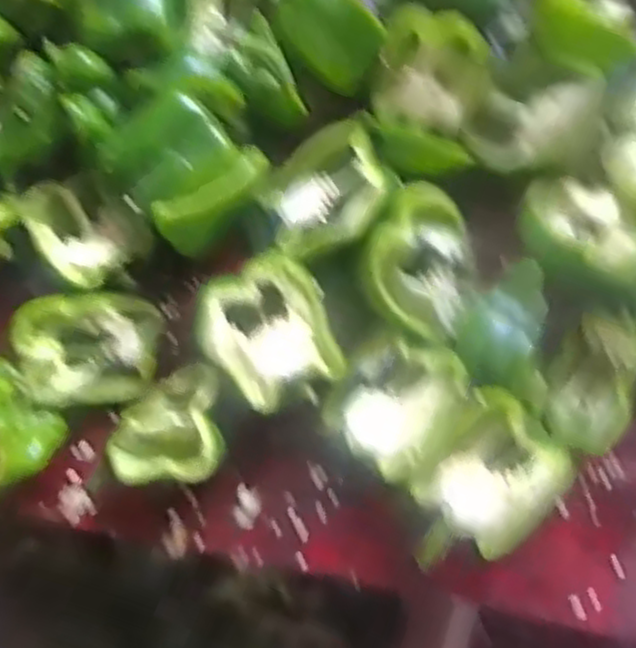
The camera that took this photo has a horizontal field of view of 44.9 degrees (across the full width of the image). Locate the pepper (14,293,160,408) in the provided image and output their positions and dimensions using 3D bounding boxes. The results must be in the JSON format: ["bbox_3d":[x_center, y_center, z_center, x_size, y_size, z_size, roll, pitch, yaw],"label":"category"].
[{"bbox_3d":[-0.143,0.016,0.490,0.084,0.052,0.066,-12,77,-2],"label":"pepper"}]

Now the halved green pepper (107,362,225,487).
[{"bbox_3d":[-0.097,0.066,0.487,0.074,0.045,0.075,-7,77,-1],"label":"halved green pepper"}]

